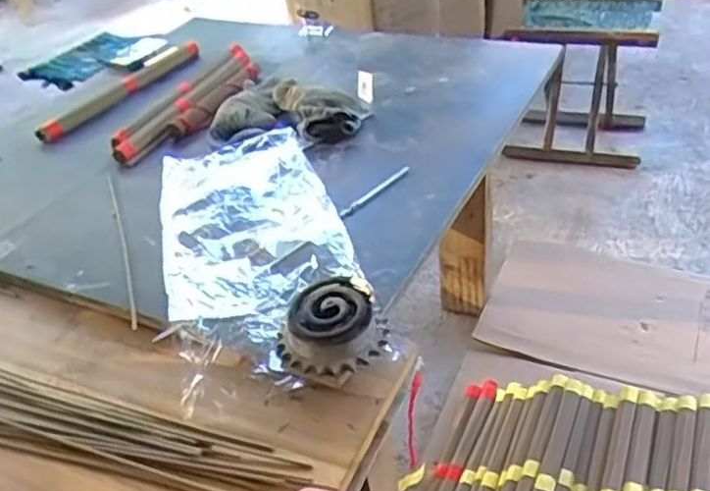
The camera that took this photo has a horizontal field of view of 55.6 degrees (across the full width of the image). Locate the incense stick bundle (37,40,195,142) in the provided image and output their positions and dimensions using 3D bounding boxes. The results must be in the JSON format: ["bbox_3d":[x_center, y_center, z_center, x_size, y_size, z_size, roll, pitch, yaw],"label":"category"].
[{"bbox_3d":[-0.360,-0.243,1.044,0.029,0.025,0.329,13,41,26],"label":"incense stick bundle"}]

